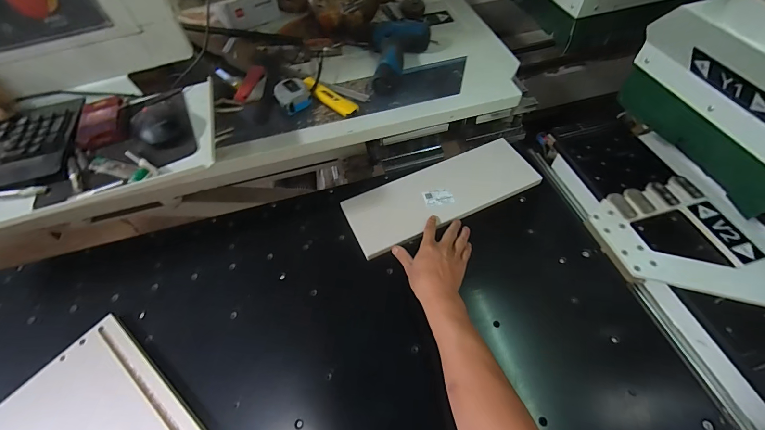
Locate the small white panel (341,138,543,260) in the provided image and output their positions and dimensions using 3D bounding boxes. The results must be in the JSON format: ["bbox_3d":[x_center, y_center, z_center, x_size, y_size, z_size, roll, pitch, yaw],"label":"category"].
[{"bbox_3d":[0.121,-0.046,0.680,0.389,0.015,0.141,-22,59,-8],"label":"small white panel"}]

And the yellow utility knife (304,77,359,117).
[{"bbox_3d":[-0.108,-0.238,0.664,0.132,0.026,0.033,31,63,20],"label":"yellow utility knife"}]

